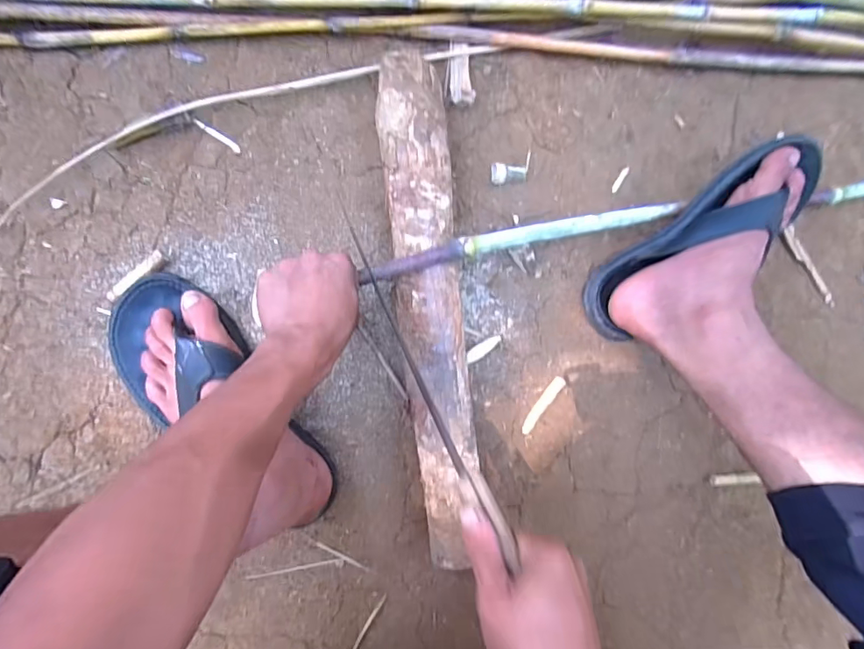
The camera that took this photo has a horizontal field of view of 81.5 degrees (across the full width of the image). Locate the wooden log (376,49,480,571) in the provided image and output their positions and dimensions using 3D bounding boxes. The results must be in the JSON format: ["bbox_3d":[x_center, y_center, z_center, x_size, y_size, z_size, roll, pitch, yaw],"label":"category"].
[{"bbox_3d":[-0.001,-0.027,0.486,0.065,0.058,0.453,-7,92,-9],"label":"wooden log"}]

